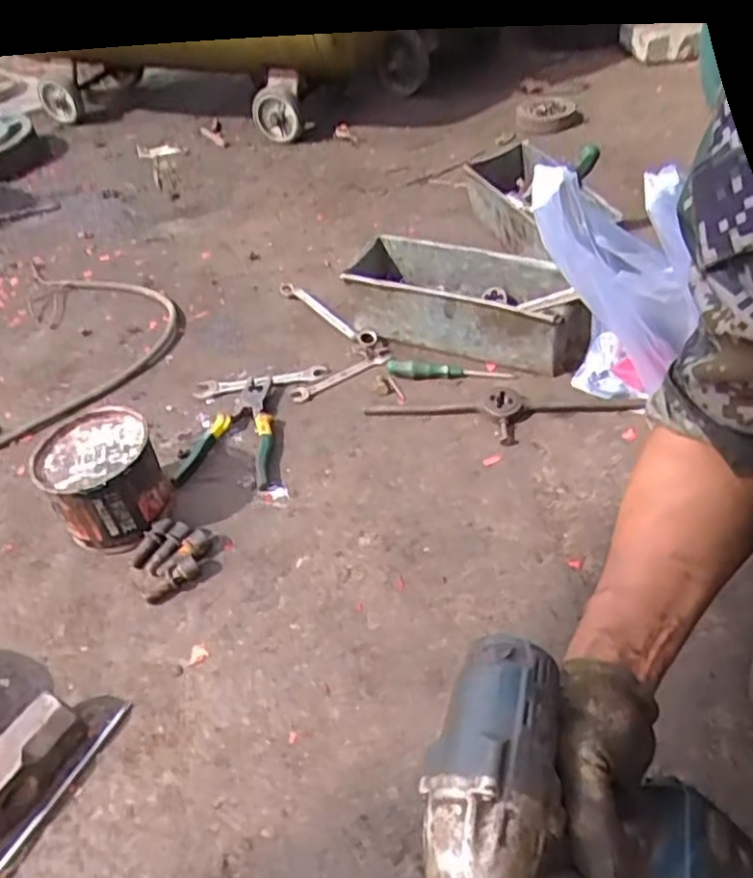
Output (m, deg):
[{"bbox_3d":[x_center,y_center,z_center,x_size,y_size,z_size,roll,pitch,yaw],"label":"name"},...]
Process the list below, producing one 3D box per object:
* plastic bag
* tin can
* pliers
[{"bbox_3d":[0.247,-0.157,0.715,0.112,0.299,0.113,-30,44,5],"label":"plastic bag"},{"bbox_3d":[-0.293,0.044,0.749,0.115,0.102,0.122,-4,43,4],"label":"tin can"},{"bbox_3d":[-0.183,-0.002,0.844,0.113,0.026,0.187,-7,43,1],"label":"pliers"}]

